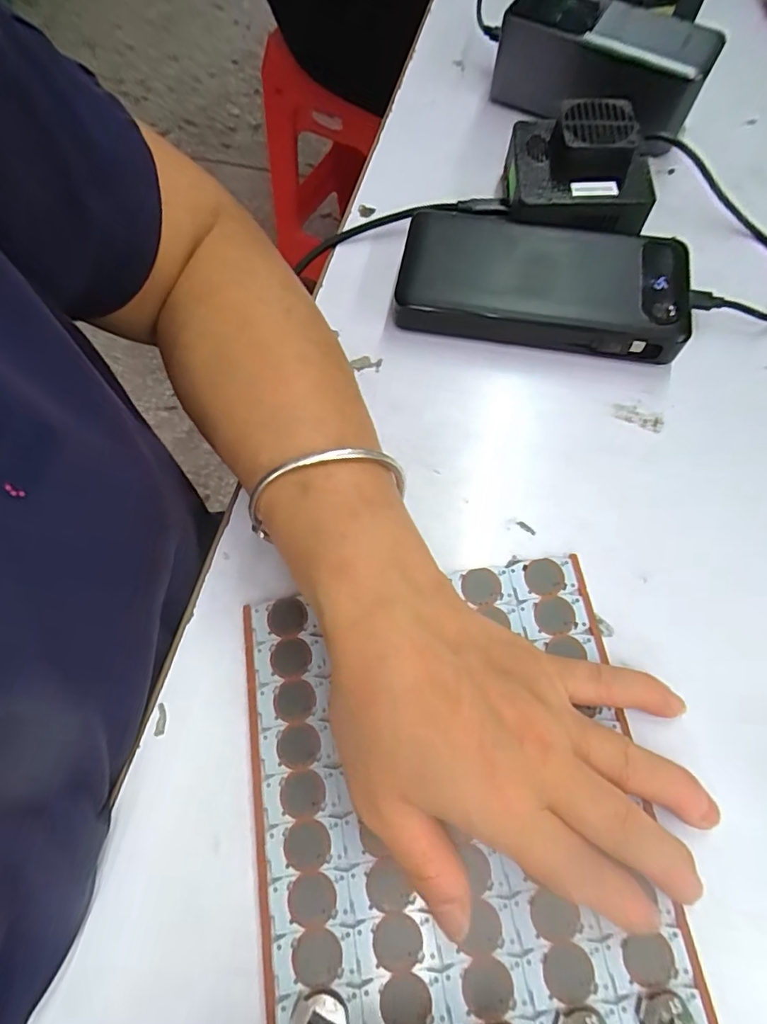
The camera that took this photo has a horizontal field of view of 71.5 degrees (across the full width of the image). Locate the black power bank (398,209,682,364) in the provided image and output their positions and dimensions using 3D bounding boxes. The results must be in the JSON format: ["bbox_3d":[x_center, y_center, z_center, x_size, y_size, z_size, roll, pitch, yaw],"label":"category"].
[{"bbox_3d":[0.089,-0.130,0.307,0.157,0.027,0.073,10,68,5],"label":"black power bank"}]

